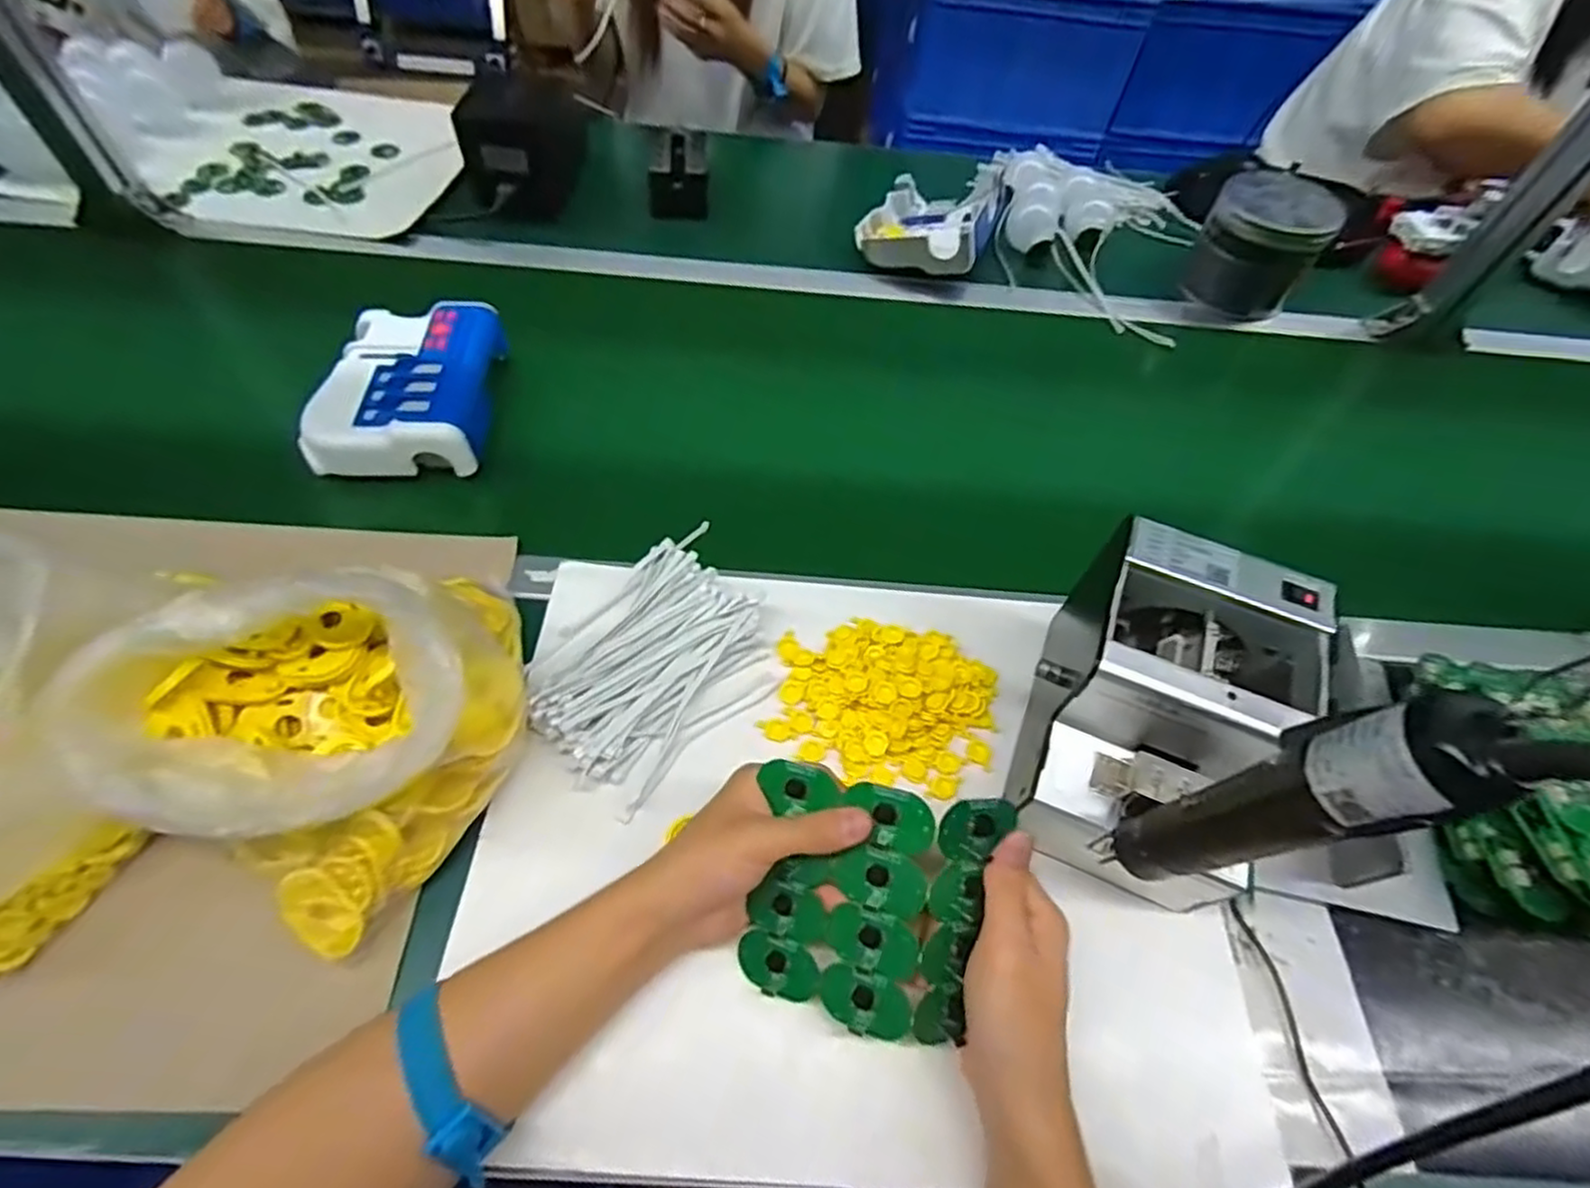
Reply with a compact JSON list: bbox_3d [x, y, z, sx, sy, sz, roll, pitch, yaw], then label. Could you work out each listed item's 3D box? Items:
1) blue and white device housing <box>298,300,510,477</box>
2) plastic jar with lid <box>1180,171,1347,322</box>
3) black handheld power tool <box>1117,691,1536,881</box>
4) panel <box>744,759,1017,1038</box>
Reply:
[{"bbox_3d":[-0.343,-0.186,0.617,0.130,0.044,0.181,-2,60,-5],"label":"blue and white device housing"},{"bbox_3d":[0.536,-0.405,0.810,0.125,0.109,0.113,27,61,12],"label":"plastic jar with lid"},{"bbox_3d":[0.202,0.092,0.297,0.032,0.187,0.042,-14,61,-12],"label":"black handheld power tool"},{"bbox_3d":[0.038,0.170,0.385,0.129,0.021,0.131,8,93,19],"label":"panel"}]

